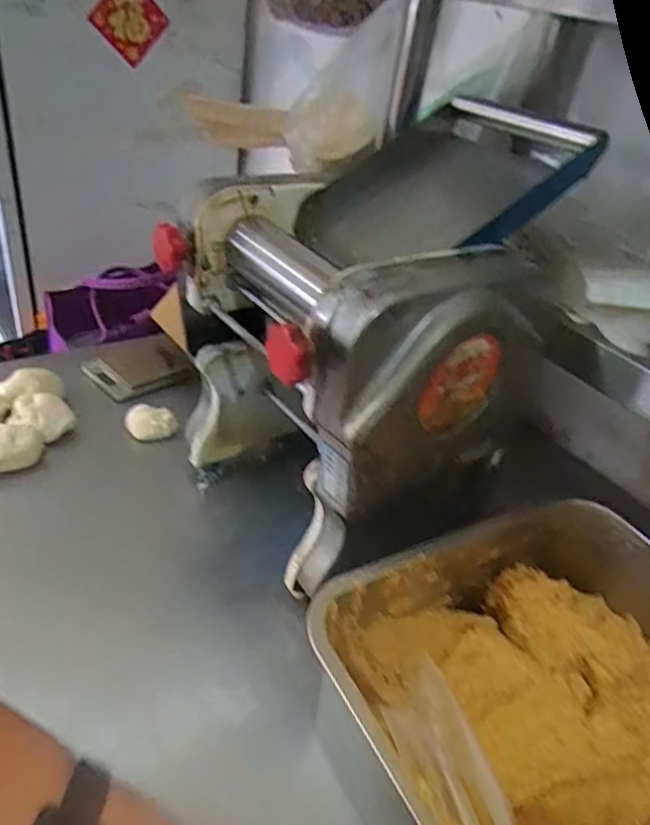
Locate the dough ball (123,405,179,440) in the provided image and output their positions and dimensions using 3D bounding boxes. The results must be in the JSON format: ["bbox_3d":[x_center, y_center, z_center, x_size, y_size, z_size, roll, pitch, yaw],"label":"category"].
[{"bbox_3d":[-0.236,0.012,0.818,0.063,0.026,0.044,9,35,-2],"label":"dough ball"}]

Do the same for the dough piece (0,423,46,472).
[{"bbox_3d":[-0.396,0.037,0.733,0.093,0.039,0.066,-17,44,-33],"label":"dough piece"}]

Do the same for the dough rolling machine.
[{"bbox_3d":[0.060,-0.062,0.632,0.369,0.392,0.289,-16,43,-32],"label":"dough rolling machine"}]

